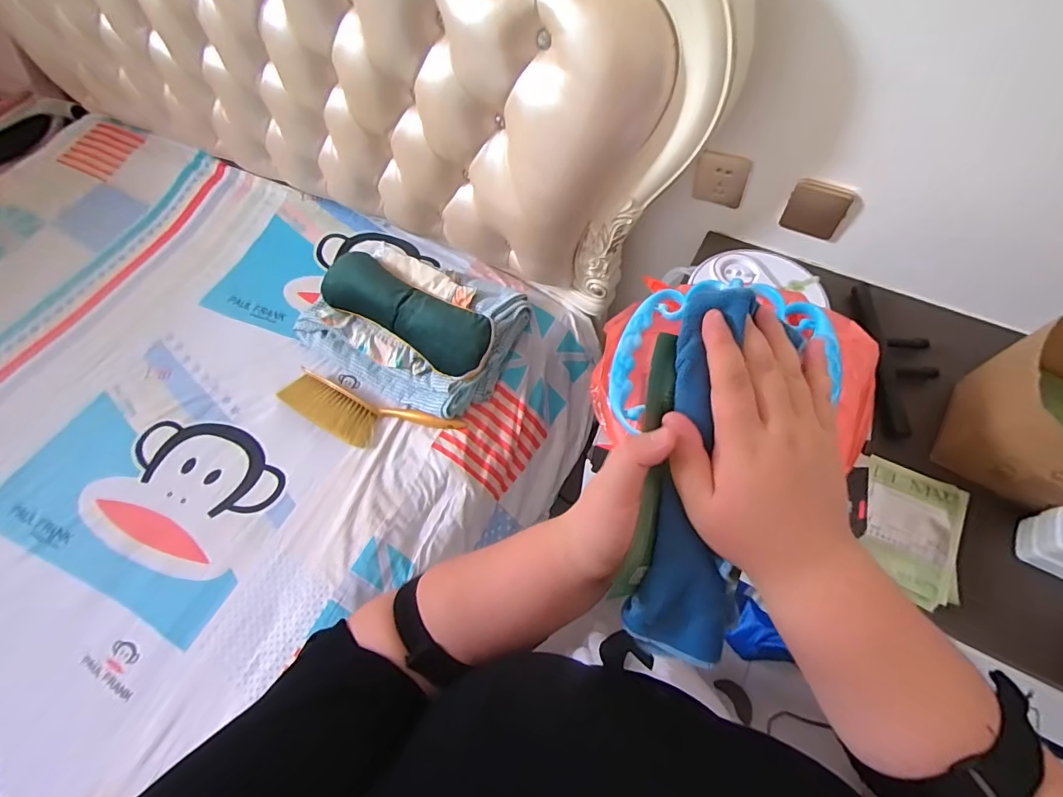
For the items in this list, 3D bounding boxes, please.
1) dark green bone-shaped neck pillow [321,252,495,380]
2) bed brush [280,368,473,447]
[{"bbox_3d":[-0.278,-0.197,1.029,0.455,0.058,0.134,32,67,19],"label":"dark green bone-shaped neck pillow"},{"bbox_3d":[-0.347,0.038,0.994,0.395,0.045,0.110,15,62,11],"label":"bed brush"}]

